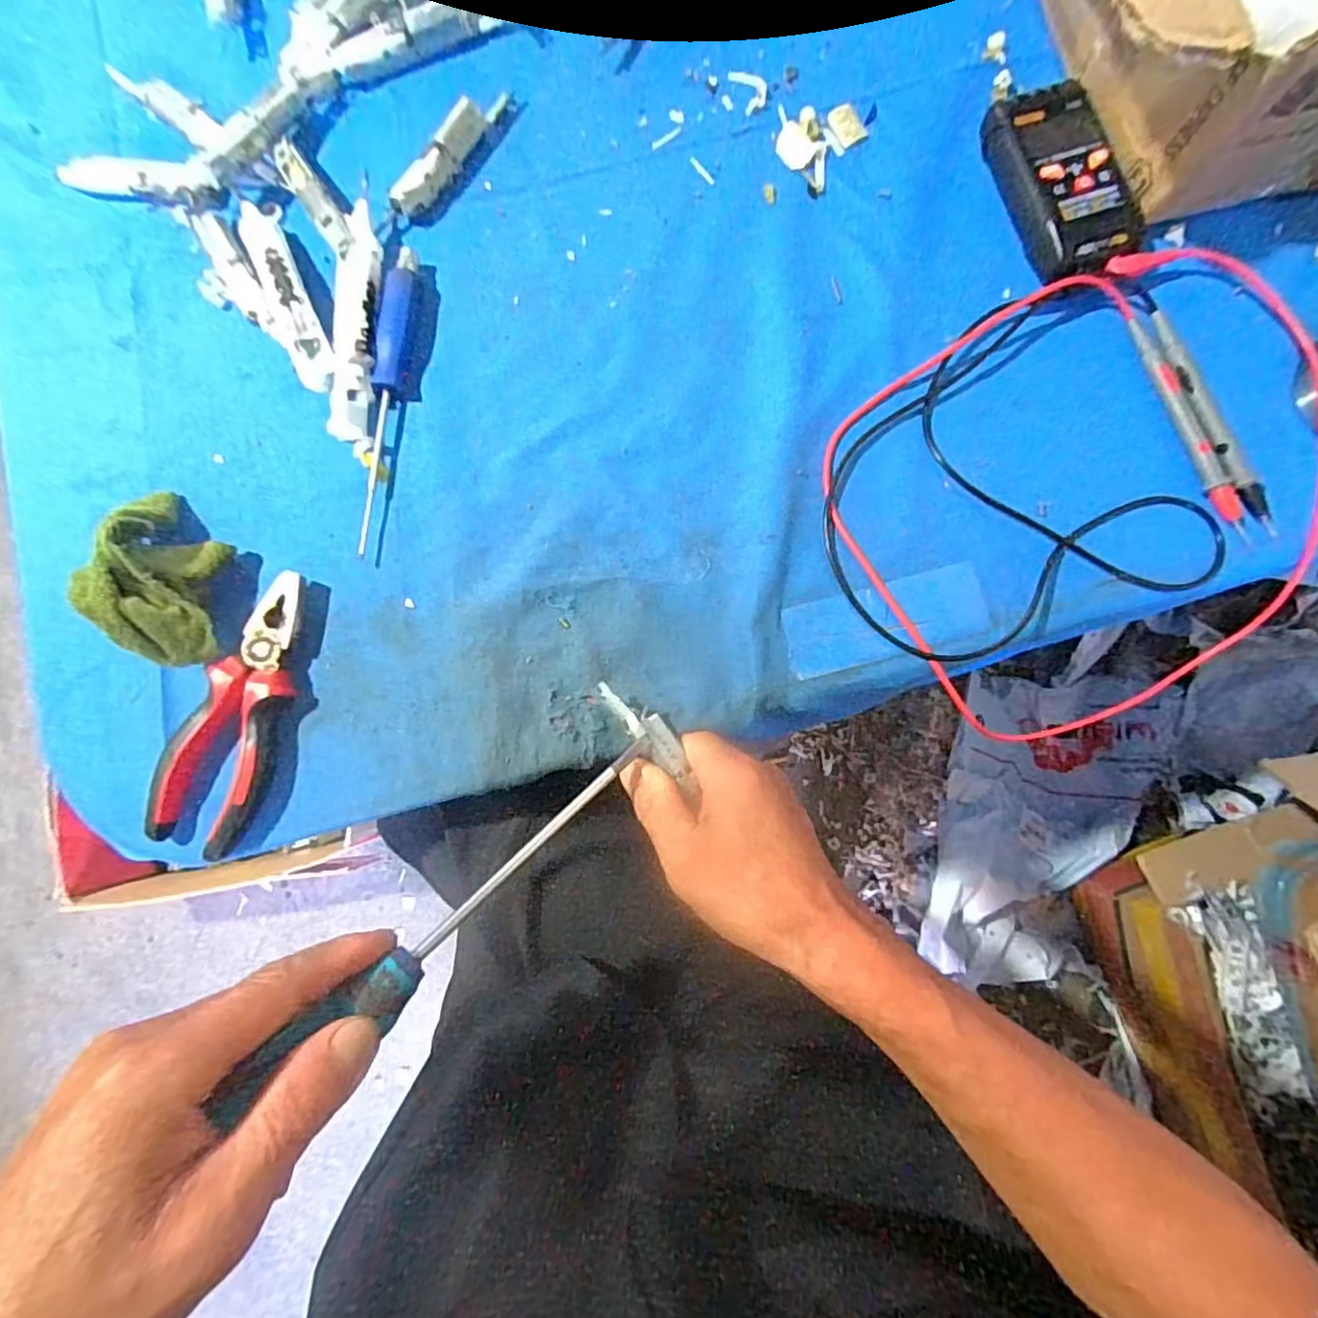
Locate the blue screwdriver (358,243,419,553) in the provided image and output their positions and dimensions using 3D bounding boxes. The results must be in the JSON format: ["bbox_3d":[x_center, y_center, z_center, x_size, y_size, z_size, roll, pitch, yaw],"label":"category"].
[{"bbox_3d":[-0.163,-0.155,0.385,0.016,0.015,0.187,5,83,3],"label":"blue screwdriver"}]

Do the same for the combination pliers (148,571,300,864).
[{"bbox_3d":[-0.232,0.030,0.362,0.054,0.021,0.155,22,84,5],"label":"combination pliers"}]

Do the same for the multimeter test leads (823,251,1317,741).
[{"bbox_3d":[0.244,-0.097,0.359,0.297,0.016,0.228,-29,82,-1],"label":"multimeter test leads"}]

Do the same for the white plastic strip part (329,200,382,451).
[{"bbox_3d":[-0.181,-0.198,0.386,0.023,0.022,0.145,2,83,3],"label":"white plastic strip part"}]

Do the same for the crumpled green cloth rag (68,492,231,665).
[{"bbox_3d":[-0.272,-0.048,0.353,0.049,0.058,0.104,-7,82,2],"label":"crumpled green cloth rag"}]

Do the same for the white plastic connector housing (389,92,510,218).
[{"bbox_3d":[-0.128,-0.320,0.402,0.017,0.022,0.105,39,86,7],"label":"white plastic connector housing"}]

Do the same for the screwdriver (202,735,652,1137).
[{"bbox_3d":[-0.075,0.102,0.279,0.021,0.023,0.212,46,53,7],"label":"screwdriver"}]

